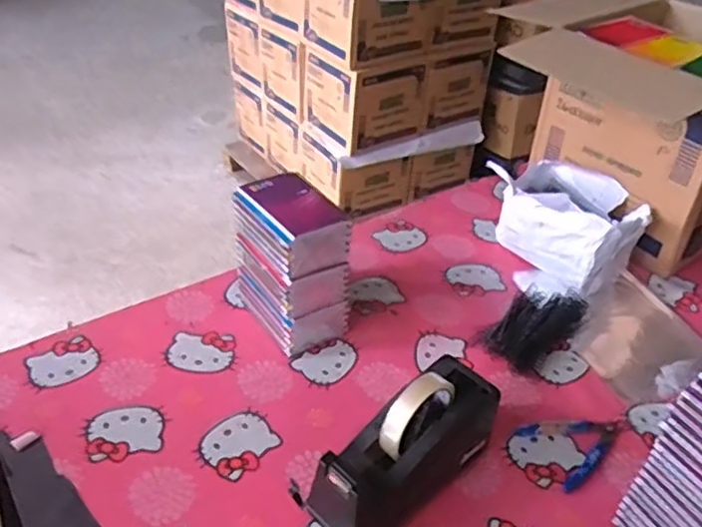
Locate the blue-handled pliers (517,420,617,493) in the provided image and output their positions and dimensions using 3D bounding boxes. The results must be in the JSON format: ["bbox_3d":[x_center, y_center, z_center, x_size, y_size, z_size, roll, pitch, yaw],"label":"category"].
[{"bbox_3d":[0.250,0.196,0.723,0.109,0.014,0.081,-13,39,-22],"label":"blue-handled pliers"}]

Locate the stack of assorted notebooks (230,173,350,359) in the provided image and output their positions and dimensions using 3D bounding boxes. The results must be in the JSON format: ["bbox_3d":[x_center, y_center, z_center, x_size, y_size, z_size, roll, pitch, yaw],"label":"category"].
[{"bbox_3d":[-0.080,-0.002,0.828,0.100,0.172,0.156,-19,42,-28],"label":"stack of assorted notebooks"}]

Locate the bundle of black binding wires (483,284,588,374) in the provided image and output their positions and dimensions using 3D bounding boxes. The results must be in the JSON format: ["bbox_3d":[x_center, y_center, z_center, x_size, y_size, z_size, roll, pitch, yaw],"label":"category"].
[{"bbox_3d":[0.240,0.080,0.853,0.093,0.039,0.148,26,41,28],"label":"bundle of black binding wires"}]

